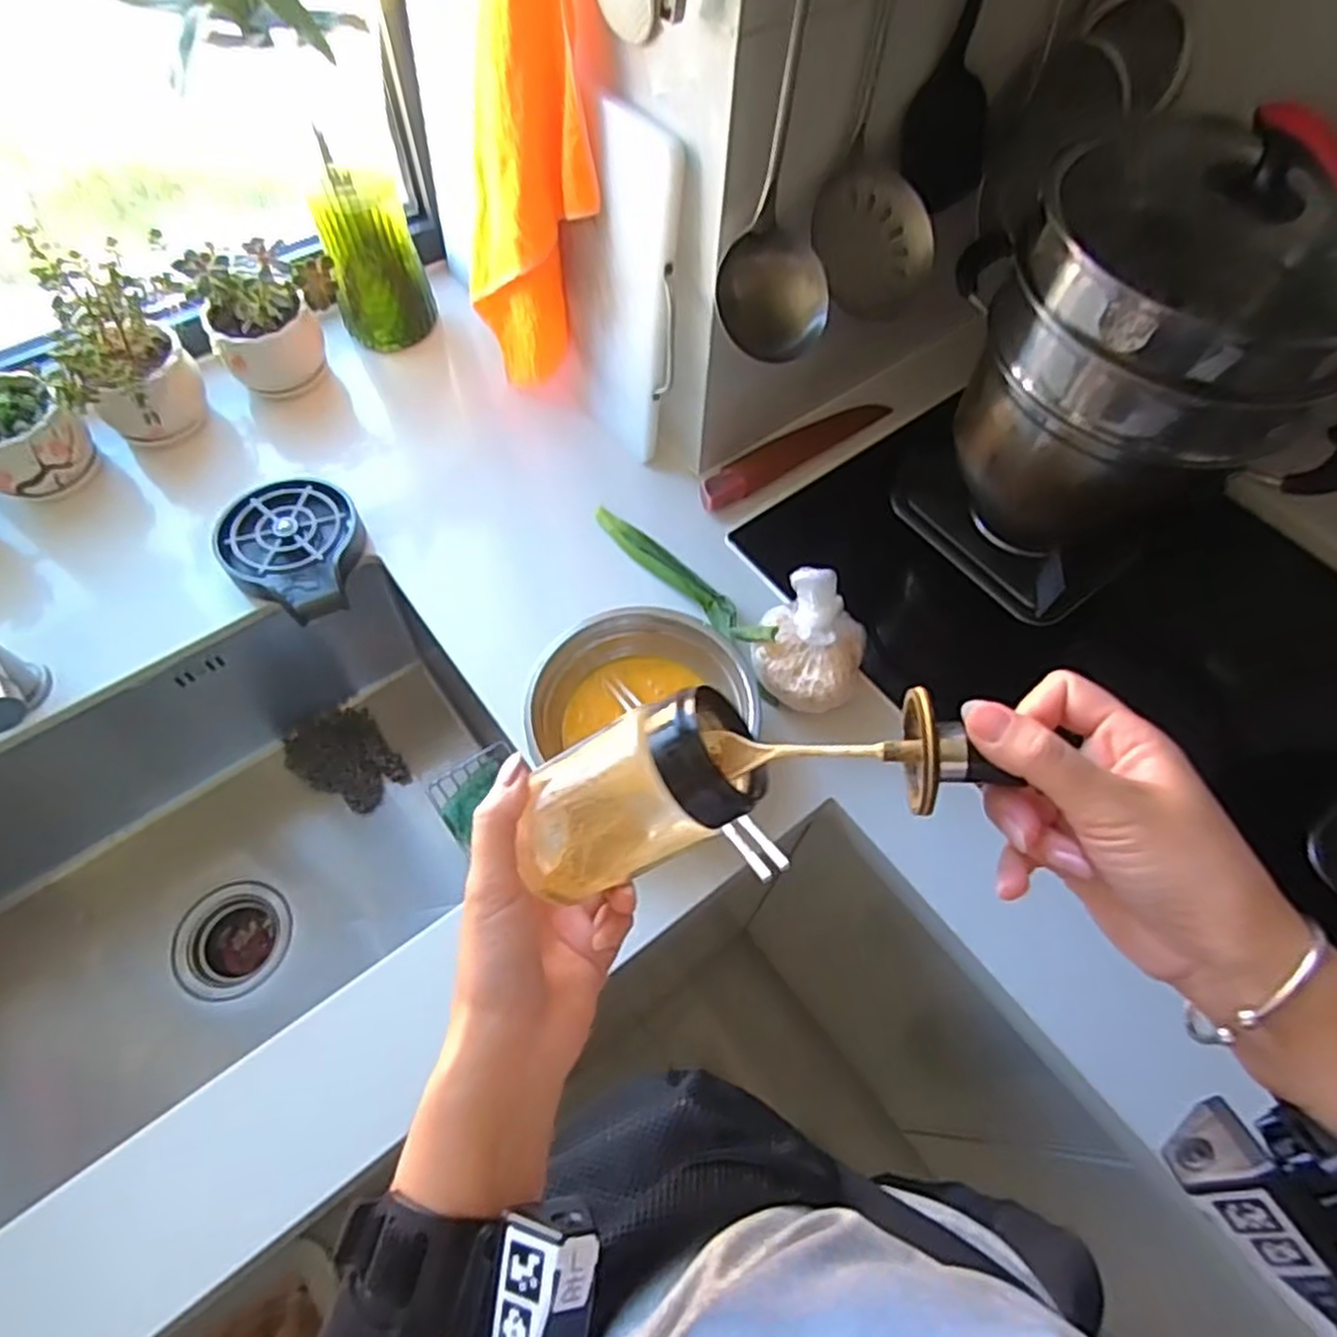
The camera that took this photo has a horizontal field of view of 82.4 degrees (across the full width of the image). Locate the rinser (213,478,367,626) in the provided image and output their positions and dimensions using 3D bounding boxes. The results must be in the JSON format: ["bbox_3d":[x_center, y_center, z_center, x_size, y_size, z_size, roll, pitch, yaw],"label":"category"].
[{"bbox_3d":[-0.345,-0.114,0.709,0.118,0.042,0.136,-25,64,-14],"label":"rinser"}]

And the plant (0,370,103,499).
[{"bbox_3d":[-0.603,-0.213,0.714,0.086,0.084,0.097,36,66,18],"label":"plant"}]

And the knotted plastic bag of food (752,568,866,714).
[{"bbox_3d":[0.117,-0.019,0.617,0.086,0.106,0.081,18,62,9],"label":"knotted plastic bag of food"}]

